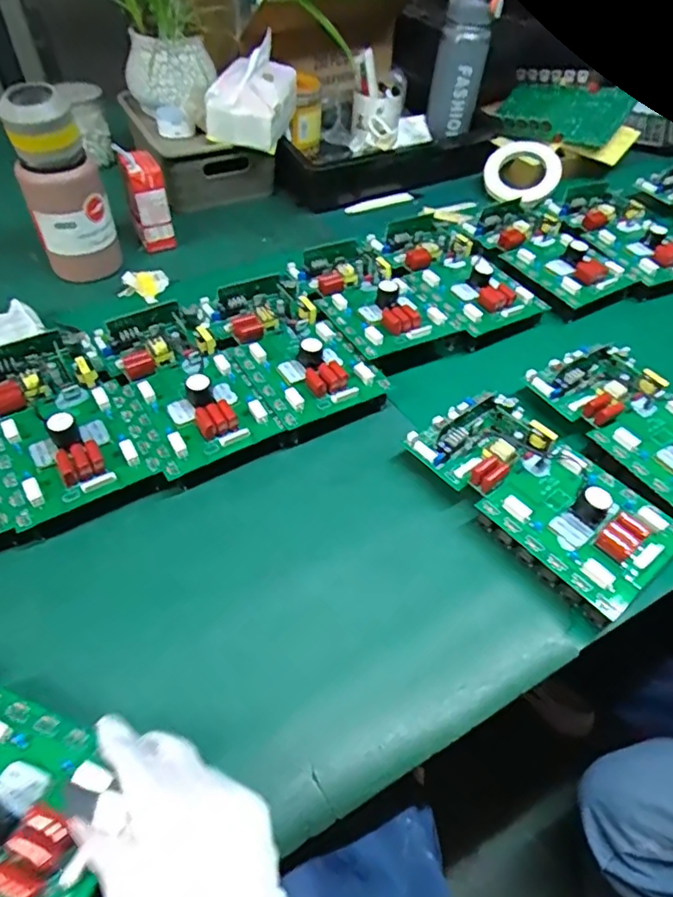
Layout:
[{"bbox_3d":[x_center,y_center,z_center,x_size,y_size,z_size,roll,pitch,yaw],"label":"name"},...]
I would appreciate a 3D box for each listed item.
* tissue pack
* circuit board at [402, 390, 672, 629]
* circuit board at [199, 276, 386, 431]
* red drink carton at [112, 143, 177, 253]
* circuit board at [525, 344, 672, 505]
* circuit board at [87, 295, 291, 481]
[{"bbox_3d":[-0.119,-0.511,0.797,0.104,0.089,0.155,9,51,4],"label":"tissue pack"},{"bbox_3d":[0.183,0.029,0.494,0.120,0.049,0.229,-31,58,-25],"label":"circuit board"},{"bbox_3d":[-0.056,-0.109,0.600,0.132,0.036,0.209,-25,57,-22],"label":"circuit board"},{"bbox_3d":[-0.250,-0.326,0.735,0.050,0.123,0.049,-16,53,-16],"label":"red drink carton"},{"bbox_3d":[0.308,-0.030,0.547,0.114,0.046,0.228,-24,55,-21],"label":"circuit board"},{"bbox_3d":[-0.149,-0.070,0.562,0.123,0.040,0.210,-24,55,-21],"label":"circuit board"}]

